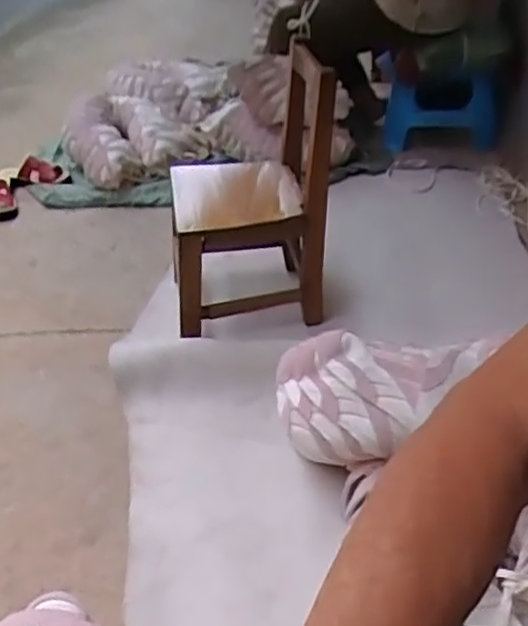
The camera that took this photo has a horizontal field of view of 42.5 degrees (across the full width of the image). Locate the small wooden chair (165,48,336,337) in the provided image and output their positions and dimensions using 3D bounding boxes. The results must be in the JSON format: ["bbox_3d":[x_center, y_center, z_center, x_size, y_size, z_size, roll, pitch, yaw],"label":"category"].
[{"bbox_3d":[-0.040,-0.210,1.254,0.282,0.426,0.327,-3,37,1],"label":"small wooden chair"}]

